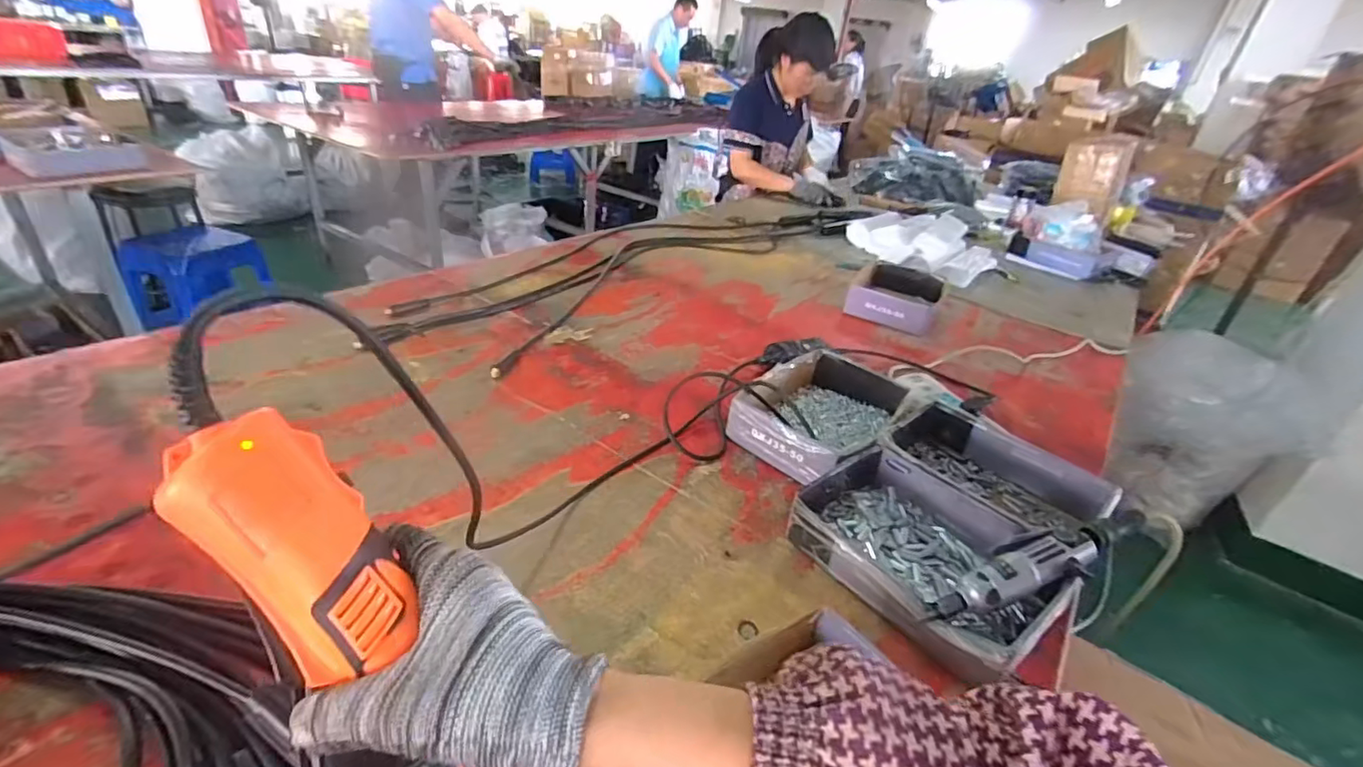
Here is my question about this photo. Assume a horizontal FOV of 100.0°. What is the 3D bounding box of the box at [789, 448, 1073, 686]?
[{"bbox_3d":[0.259,0.178,0.621,0.189,0.058,0.255,-18,39,-34],"label":"box"}]

